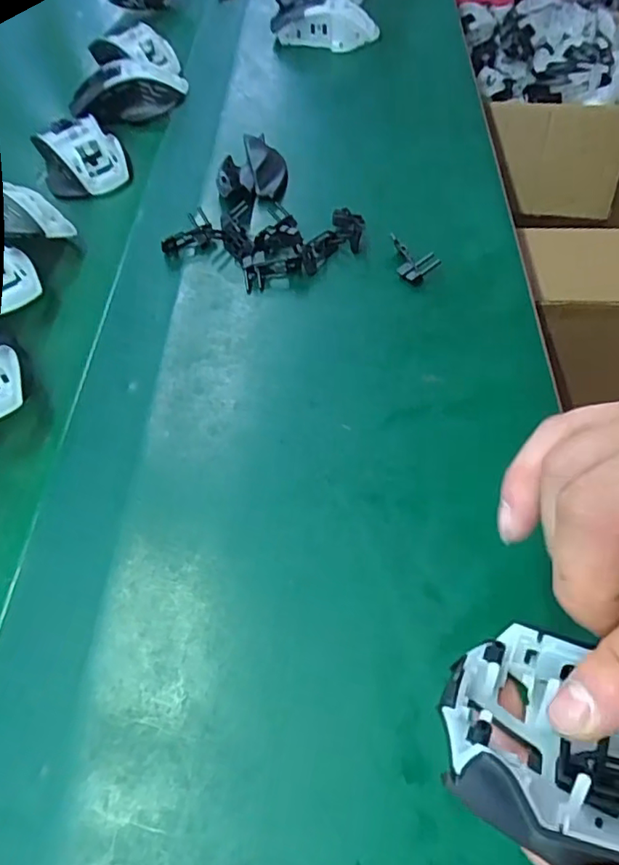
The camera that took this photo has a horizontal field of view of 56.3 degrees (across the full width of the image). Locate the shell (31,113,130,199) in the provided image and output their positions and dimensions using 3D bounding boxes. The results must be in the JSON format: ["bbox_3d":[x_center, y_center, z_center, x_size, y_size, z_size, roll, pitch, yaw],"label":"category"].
[{"bbox_3d":[-0.199,-0.242,0.503,0.068,0.035,0.065,-22,58,-12],"label":"shell"}]

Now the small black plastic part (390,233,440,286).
[{"bbox_3d":[0.070,-0.123,0.415,0.042,0.005,0.025,37,102,24],"label":"small black plastic part"}]

